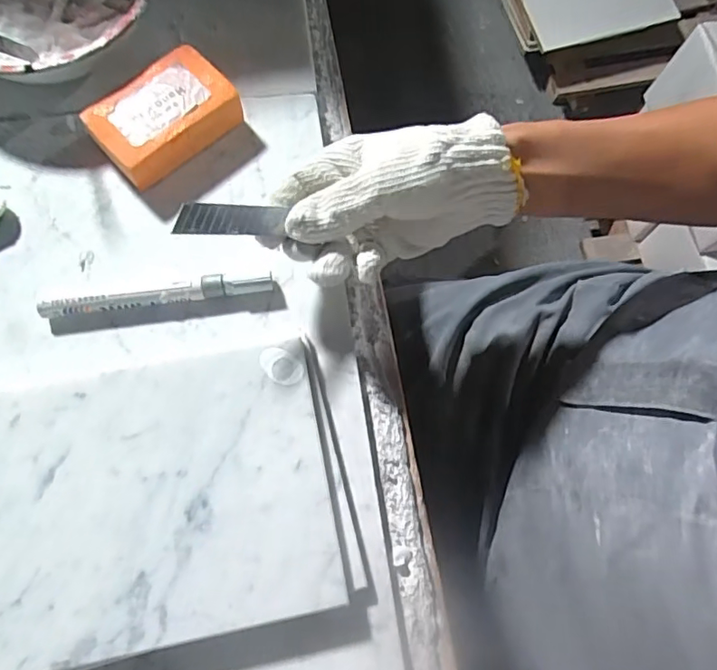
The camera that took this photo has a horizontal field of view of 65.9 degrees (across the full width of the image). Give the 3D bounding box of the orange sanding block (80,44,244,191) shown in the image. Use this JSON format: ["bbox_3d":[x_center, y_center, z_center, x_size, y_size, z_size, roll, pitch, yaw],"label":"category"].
[{"bbox_3d":[-0.137,-0.152,0.389,0.093,0.031,0.060,-41,77,-13],"label":"orange sanding block"}]

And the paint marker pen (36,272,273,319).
[{"bbox_3d":[-0.127,-0.026,0.353,0.142,0.016,0.014,-9,72,-4],"label":"paint marker pen"}]

